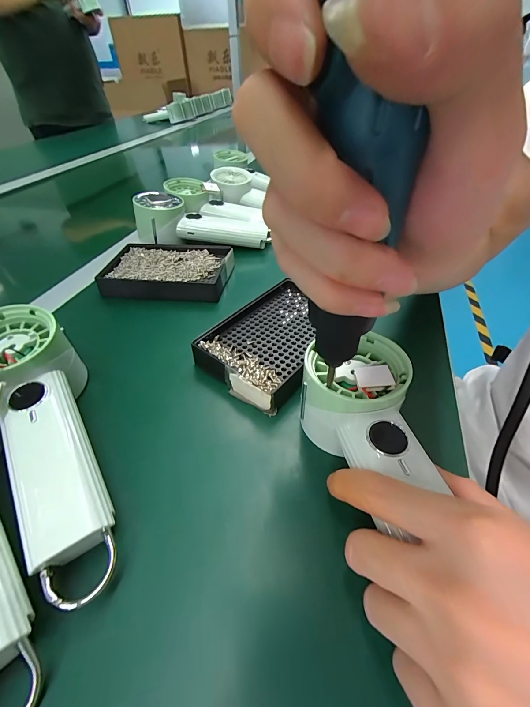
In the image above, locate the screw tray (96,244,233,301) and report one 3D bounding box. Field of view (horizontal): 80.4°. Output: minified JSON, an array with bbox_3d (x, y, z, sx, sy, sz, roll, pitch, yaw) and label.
[{"bbox_3d":[-0.113,-0.104,0.384,0.144,0.022,0.103,5,44,6],"label":"screw tray"}]

